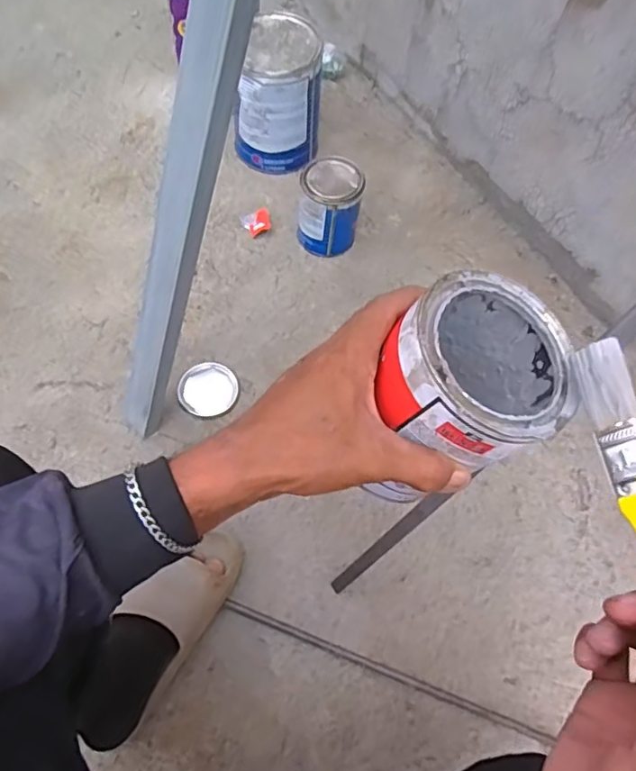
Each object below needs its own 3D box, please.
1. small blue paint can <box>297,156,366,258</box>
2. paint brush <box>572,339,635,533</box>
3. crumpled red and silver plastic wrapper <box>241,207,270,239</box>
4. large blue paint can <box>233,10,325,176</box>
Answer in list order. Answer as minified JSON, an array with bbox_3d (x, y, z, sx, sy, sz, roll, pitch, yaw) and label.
[{"bbox_3d":[0.020,-0.303,0.978,0.105,0.136,0.110,9,65,1],"label":"small blue paint can"},{"bbox_3d":[0.161,0.065,0.277,0.006,0.025,0.182,10,63,-44],"label":"paint brush"},{"bbox_3d":[-0.107,-0.296,1.031,0.053,0.005,0.051,-30,70,-17],"label":"crumpled red and silver plastic wrapper"},{"bbox_3d":[-0.068,-0.515,1.026,0.143,0.208,0.150,1,64,-3],"label":"large blue paint can"}]

